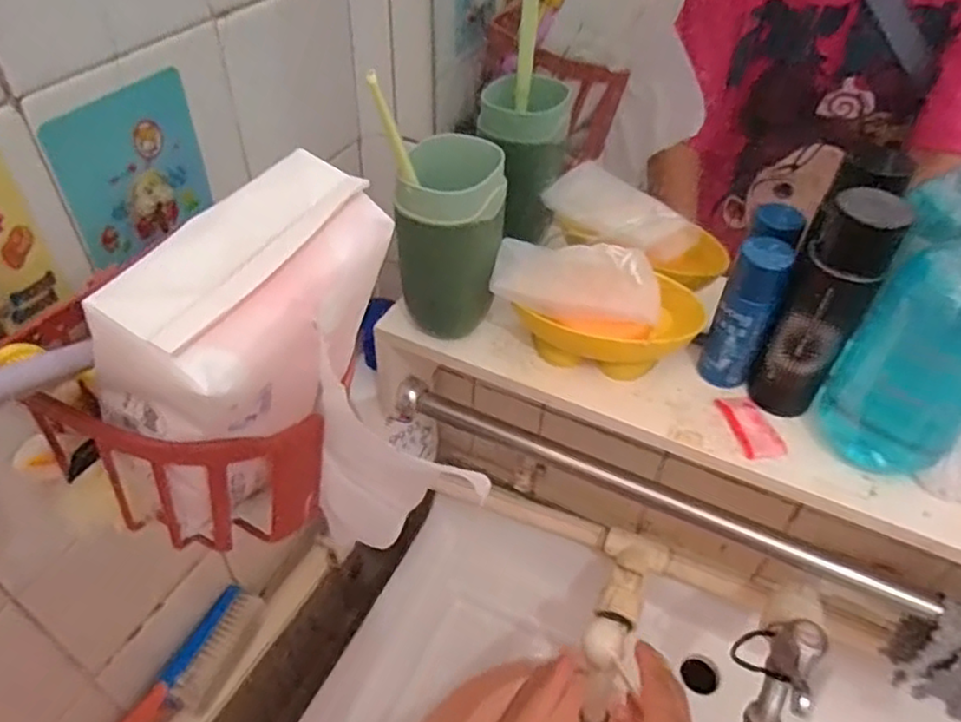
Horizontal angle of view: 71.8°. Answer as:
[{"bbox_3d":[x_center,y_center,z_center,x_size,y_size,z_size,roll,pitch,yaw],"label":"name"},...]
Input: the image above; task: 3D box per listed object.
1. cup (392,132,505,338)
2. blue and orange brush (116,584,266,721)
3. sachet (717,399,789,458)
[{"bbox_3d":[-0.017,-0.073,0.416,0.062,0.117,0.072,3,44,0],"label":"cup"},{"bbox_3d":[-0.211,0.231,0.461,0.037,0.023,0.158,20,47,17],"label":"blue and orange brush"},{"bbox_3d":[0.165,0.039,0.402,0.027,0.007,0.044,-5,45,-8],"label":"sachet"}]

